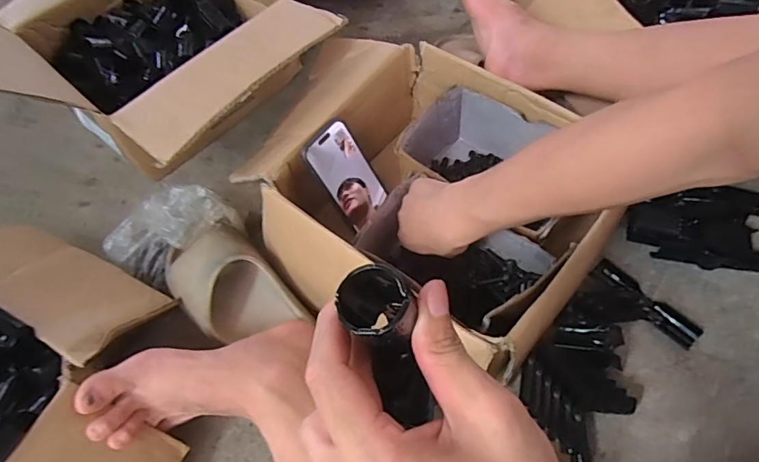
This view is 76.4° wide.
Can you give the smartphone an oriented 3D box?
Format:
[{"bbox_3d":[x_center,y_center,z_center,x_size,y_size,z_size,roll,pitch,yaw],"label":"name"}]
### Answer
[{"bbox_3d":[-0.039,-0.069,0.600,0.008,0.131,0.073,12,57,48],"label":"smartphone"}]

